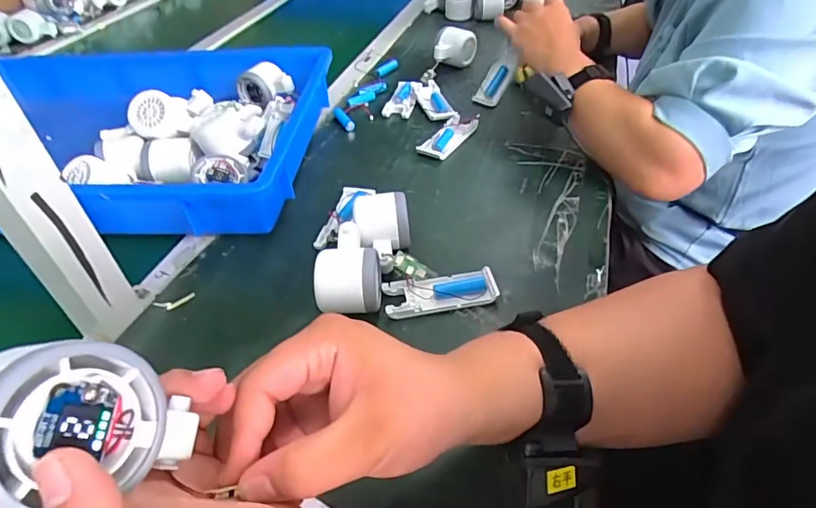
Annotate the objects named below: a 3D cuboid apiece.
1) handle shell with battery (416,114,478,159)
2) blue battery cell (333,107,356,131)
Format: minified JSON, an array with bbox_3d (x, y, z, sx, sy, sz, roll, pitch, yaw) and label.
[{"bbox_3d":[0.055,-0.161,0.678,0.045,0.017,0.100,21,48,24],"label":"handle shell with battery"},{"bbox_3d":[-0.094,-0.198,0.731,0.020,0.017,0.058,-20,45,-17],"label":"blue battery cell"}]

